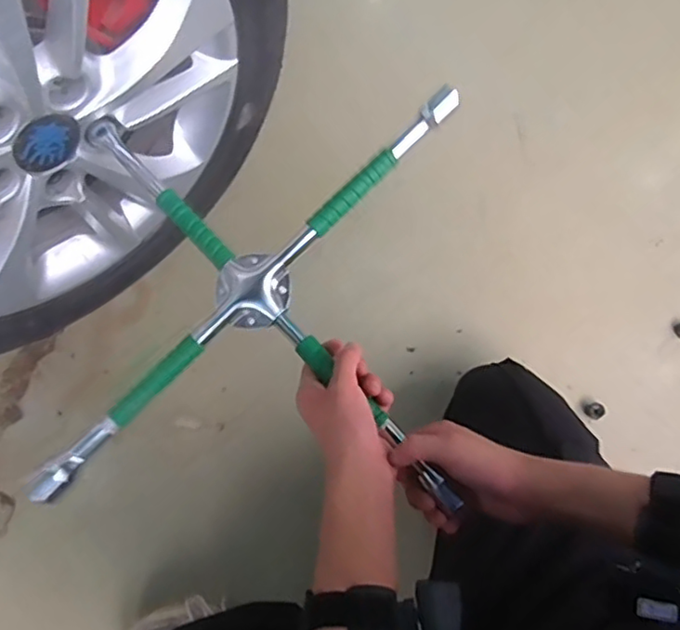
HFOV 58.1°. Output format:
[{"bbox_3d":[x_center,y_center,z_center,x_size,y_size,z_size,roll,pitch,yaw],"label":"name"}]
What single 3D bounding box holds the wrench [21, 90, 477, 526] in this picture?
[{"bbox_3d":[-0.076,-0.021,0.525,0.342,0.072,0.343,1,73,2],"label":"wrench"}]

